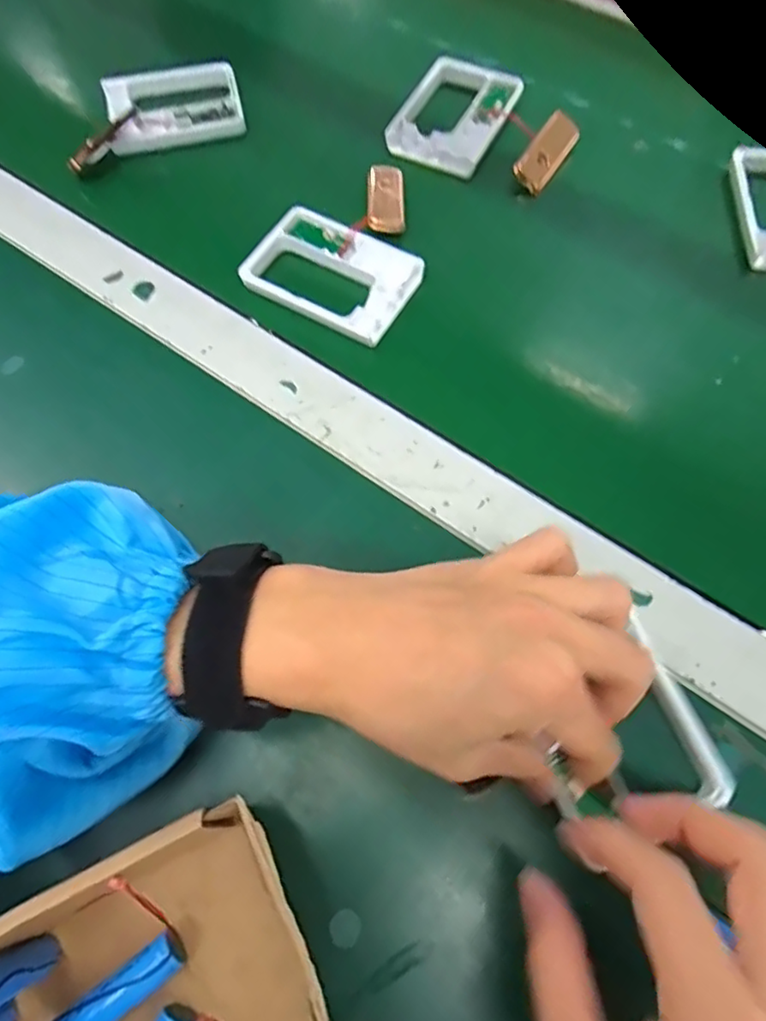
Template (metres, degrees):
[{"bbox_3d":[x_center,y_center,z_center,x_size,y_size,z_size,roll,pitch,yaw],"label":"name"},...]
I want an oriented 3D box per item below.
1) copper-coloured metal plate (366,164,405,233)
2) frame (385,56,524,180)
[{"bbox_3d":[0.002,-0.204,0.397,0.024,0.010,0.058,-1,67,-1],"label":"copper-coloured metal plate"},{"bbox_3d":[0.053,-0.283,0.434,0.069,0.015,0.097,28,69,11],"label":"frame"}]

